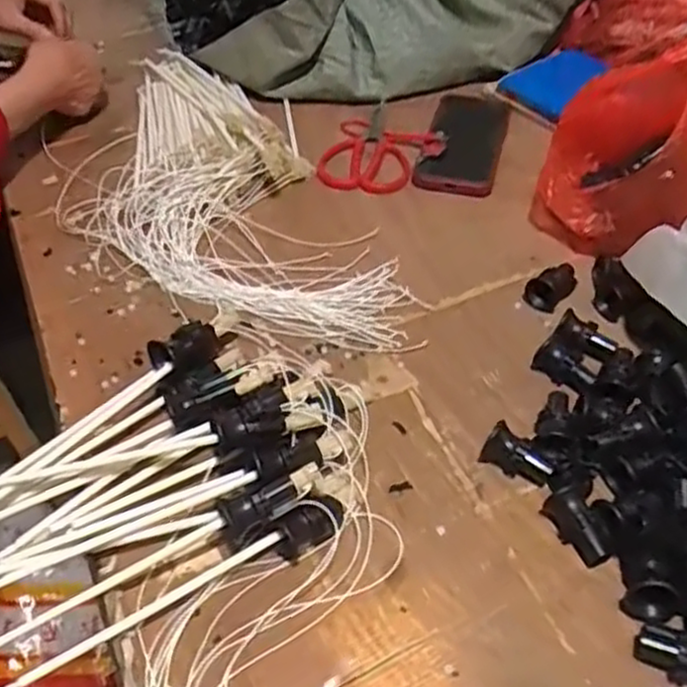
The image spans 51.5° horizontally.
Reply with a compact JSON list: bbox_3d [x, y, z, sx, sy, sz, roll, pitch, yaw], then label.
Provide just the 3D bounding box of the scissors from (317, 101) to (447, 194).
[{"bbox_3d":[0.023,-0.206,0.743,0.137,0.019,0.125,-31,54,-25],"label":"scissors"}]

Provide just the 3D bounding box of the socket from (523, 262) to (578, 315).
[{"bbox_3d":[0.178,-0.051,0.604,0.026,0.024,0.055,34,56,28],"label":"socket"}]

